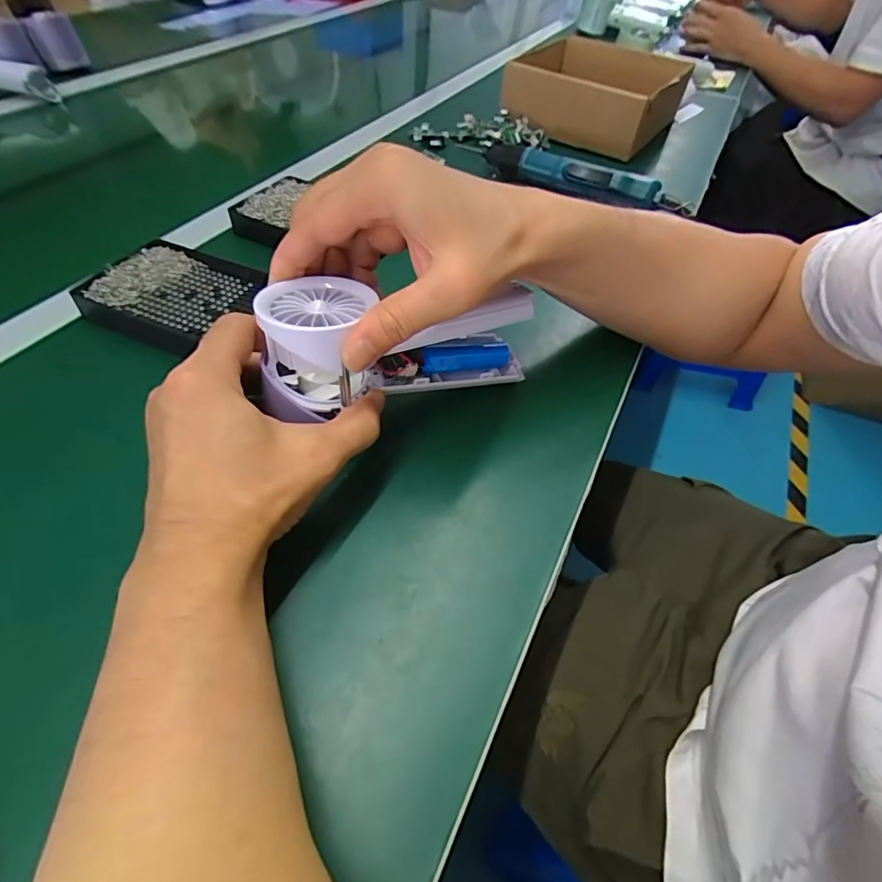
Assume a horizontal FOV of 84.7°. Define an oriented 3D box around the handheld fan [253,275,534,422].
[{"bbox_3d":[-0.019,-0.061,0.294,0.175,0.065,0.060,-9,50,-33],"label":"handheld fan"}]

